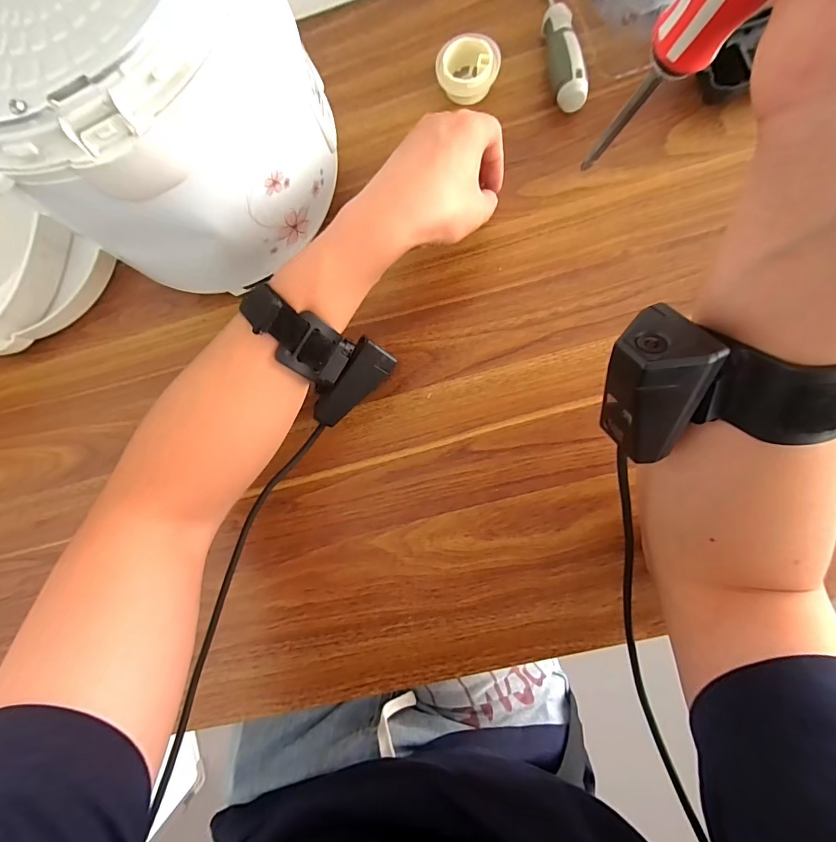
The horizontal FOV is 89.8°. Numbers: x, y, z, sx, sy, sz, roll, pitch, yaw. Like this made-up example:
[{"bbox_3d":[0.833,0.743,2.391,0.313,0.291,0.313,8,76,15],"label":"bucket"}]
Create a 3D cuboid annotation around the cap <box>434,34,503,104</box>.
[{"bbox_3d":[0.043,-0.302,0.361,0.047,0.028,0.044,-1,83,7],"label":"cap"}]

